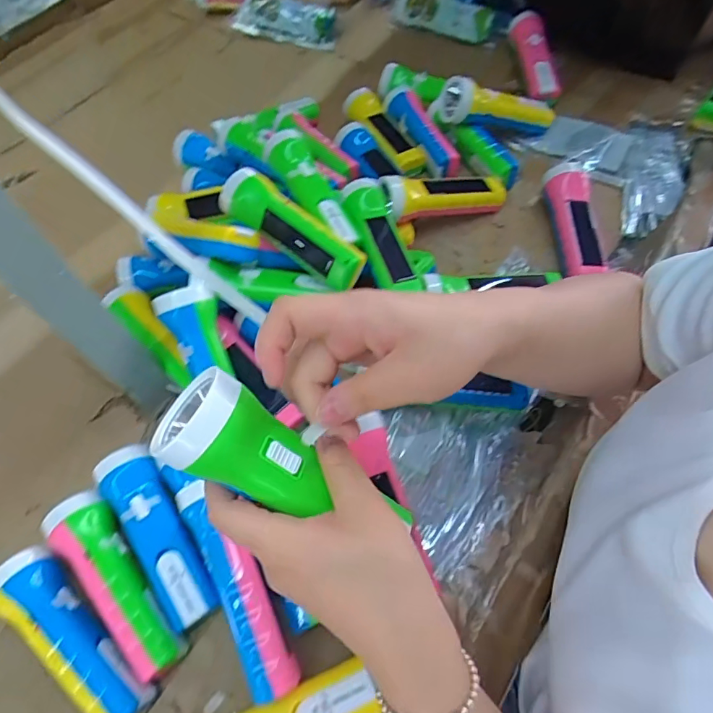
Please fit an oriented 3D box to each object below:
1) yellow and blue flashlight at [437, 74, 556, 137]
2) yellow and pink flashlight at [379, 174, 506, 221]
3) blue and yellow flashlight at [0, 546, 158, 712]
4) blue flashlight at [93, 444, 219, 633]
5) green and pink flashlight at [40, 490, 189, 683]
[{"bbox_3d":[0.205,-0.345,0.665,0.177,0.053,0.053,-1,57,-21],"label":"yellow and blue flashlight"},{"bbox_3d":[0.107,-0.195,0.580,0.157,0.040,0.043,-9,58,-22],"label":"yellow and pink flashlight"},{"bbox_3d":[-0.228,0.229,0.392,0.167,0.061,0.052,31,66,22],"label":"blue and yellow flashlight"},{"bbox_3d":[-0.177,0.160,0.427,0.053,0.056,0.167,-32,61,-13],"label":"blue flashlight"},{"bbox_3d":[-0.202,0.191,0.410,0.164,0.059,0.053,39,70,25],"label":"green and pink flashlight"}]

